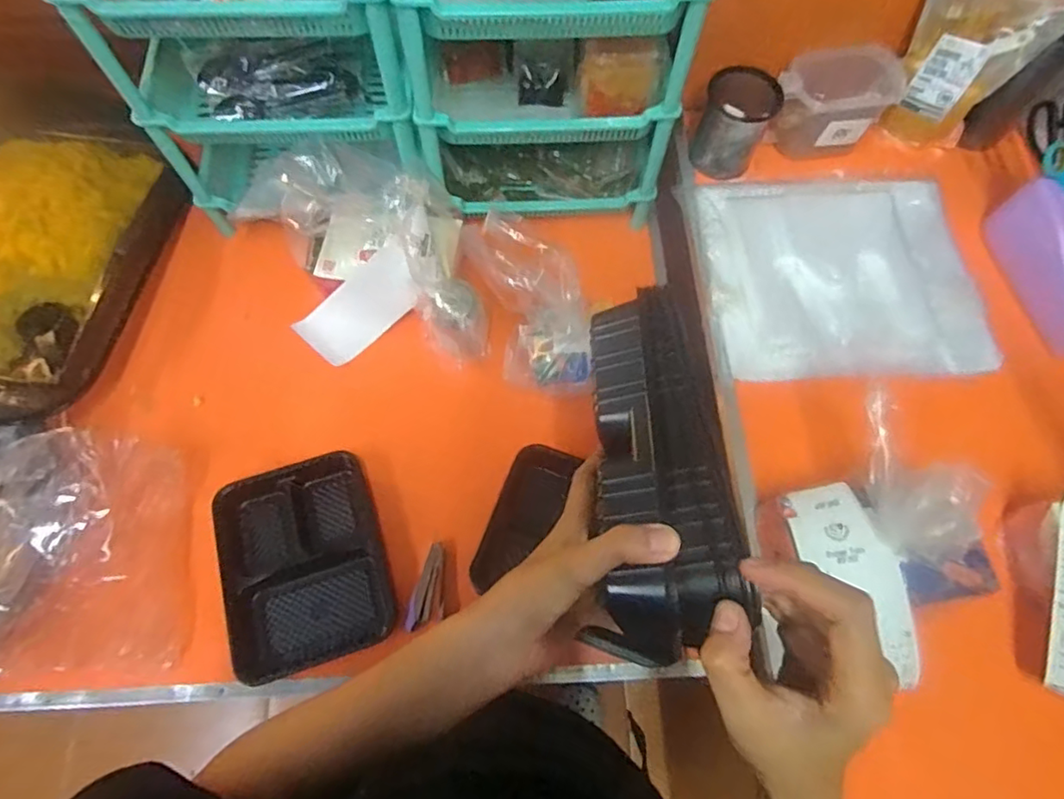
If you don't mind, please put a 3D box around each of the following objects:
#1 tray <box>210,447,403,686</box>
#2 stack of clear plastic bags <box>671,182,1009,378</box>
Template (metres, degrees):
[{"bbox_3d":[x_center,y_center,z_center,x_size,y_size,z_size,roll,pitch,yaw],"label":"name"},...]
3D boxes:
[{"bbox_3d":[-0.247,0.176,0.644,0.171,0.045,0.211,-16,69,-9],"label":"tray"},{"bbox_3d":[0.355,-0.153,0.700,0.317,0.033,0.261,0,67,-2],"label":"stack of clear plastic bags"}]

